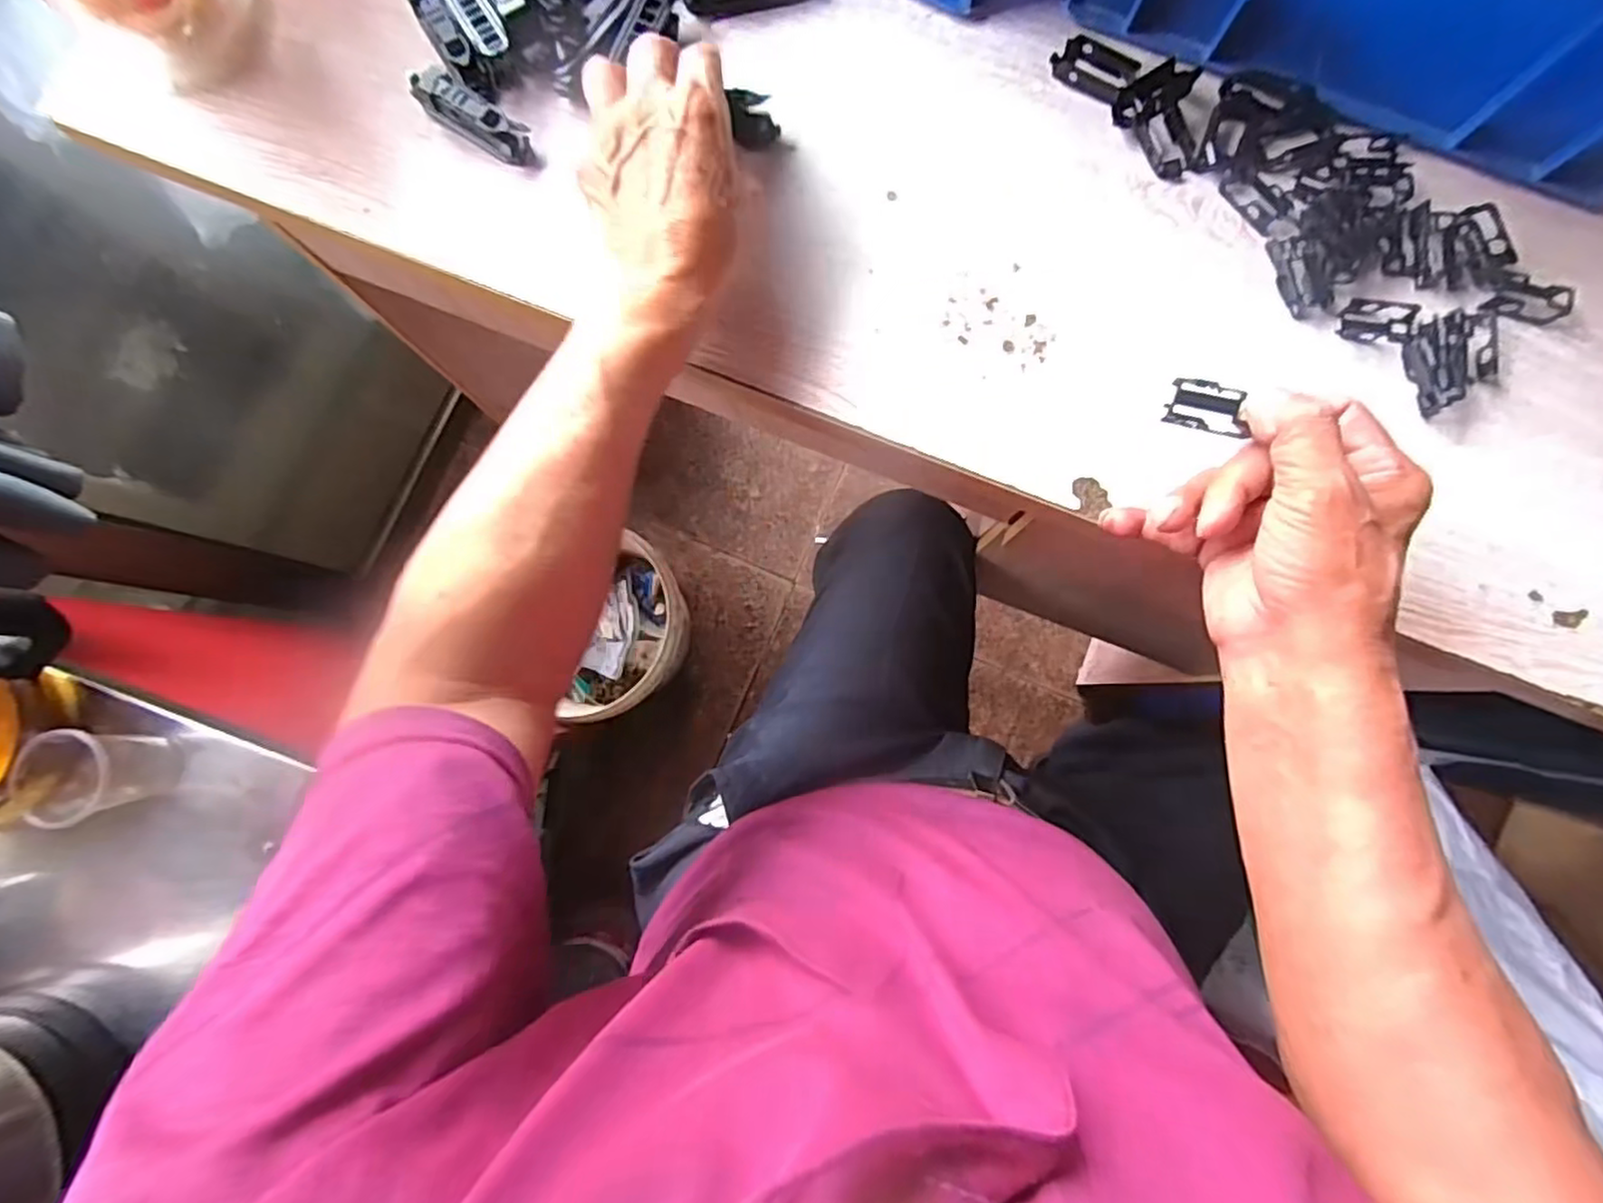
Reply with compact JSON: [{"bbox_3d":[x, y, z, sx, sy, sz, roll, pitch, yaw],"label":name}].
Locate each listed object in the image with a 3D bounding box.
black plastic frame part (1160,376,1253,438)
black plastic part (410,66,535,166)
[{"bbox_3d":[0.182,-0.088,0.310,0.031,0.012,0.020,19,128,21],"label":"black plastic frame part"},{"bbox_3d":[-0.188,-0.277,0.391,0.074,0.023,0.023,32,85,4],"label":"black plastic part"}]

